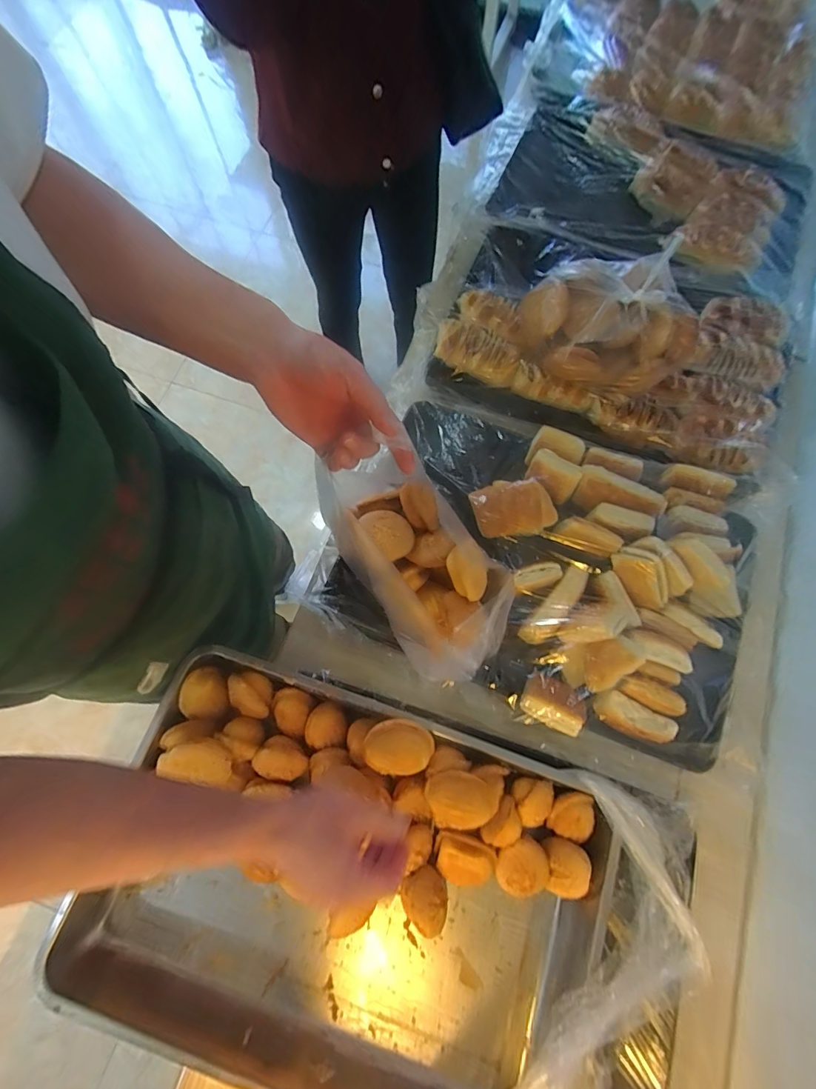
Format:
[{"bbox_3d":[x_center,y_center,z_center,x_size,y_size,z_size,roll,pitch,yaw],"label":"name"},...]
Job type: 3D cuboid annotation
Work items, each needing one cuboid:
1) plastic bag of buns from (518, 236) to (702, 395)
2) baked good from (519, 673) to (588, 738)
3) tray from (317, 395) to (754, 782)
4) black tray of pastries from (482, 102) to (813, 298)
[{"bbox_3d":[0.301,-0.342,0.650,0.177,0.154,0.236,-32,76,-9],"label":"plastic bag of buns"},{"bbox_3d":[0.197,0.213,0.573,0.082,0.043,0.066,26,75,7],"label":"baked good"},{"bbox_3d":[0.215,0.016,0.608,0.571,0.066,0.436,22,75,6],"label":"tray"},{"bbox_3d":[0.499,-0.723,0.868,0.606,0.067,0.408,26,75,7],"label":"black tray of pastries"}]

